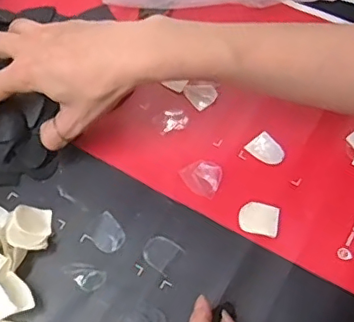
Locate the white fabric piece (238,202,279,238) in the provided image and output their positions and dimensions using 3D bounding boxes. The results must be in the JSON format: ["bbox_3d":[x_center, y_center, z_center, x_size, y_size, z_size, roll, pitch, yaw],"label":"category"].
[{"bbox_3d":[0.063,0.044,0.432,0.030,0.007,0.024,12,64,7],"label":"white fabric piece"}]

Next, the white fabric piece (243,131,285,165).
[{"bbox_3d":[0.074,-0.009,0.462,0.023,0.004,0.029,-40,69,-17],"label":"white fabric piece"}]

